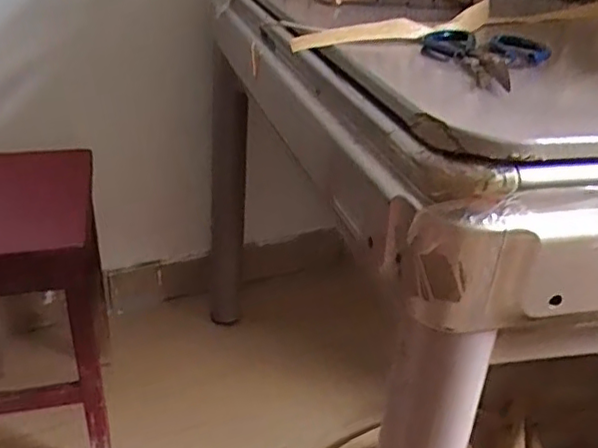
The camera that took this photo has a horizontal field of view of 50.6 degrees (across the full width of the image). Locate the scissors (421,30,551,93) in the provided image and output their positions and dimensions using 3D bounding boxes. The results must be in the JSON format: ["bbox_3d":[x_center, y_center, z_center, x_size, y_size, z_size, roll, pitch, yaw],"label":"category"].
[{"bbox_3d":[0.145,-0.130,0.497,0.096,0.021,0.155,11,27,9],"label":"scissors"}]

